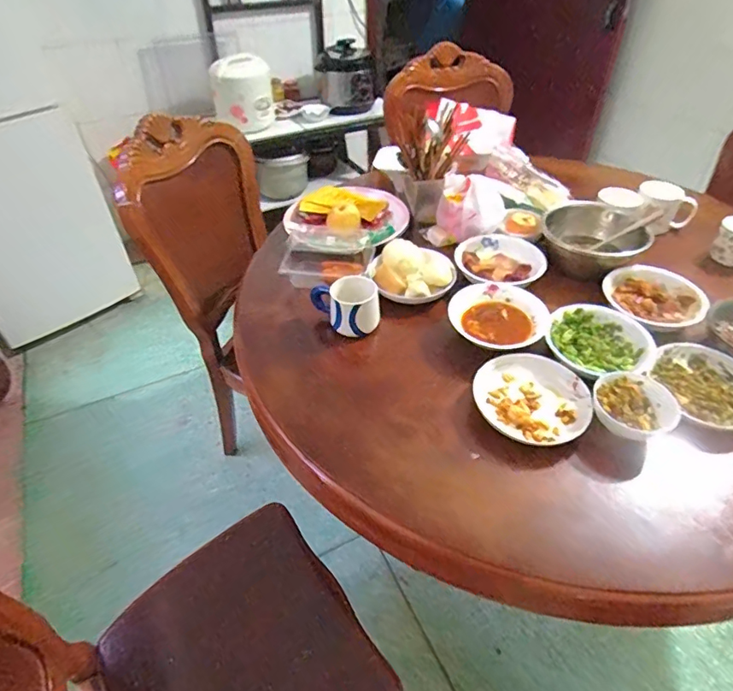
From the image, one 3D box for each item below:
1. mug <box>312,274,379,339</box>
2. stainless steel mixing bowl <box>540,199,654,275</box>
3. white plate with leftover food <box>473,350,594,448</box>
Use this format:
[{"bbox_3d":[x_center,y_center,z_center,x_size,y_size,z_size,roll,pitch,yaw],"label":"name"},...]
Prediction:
[{"bbox_3d":[-0.038,-0.069,0.931,0.127,0.091,0.088,-1,43,0],"label":"mug"},{"bbox_3d":[0.478,-0.222,1.051,0.201,0.079,0.190,4,43,5],"label":"stainless steel mixing bowl"},{"bbox_3d":[0.269,0.084,0.822,0.177,0.031,0.164,24,49,24],"label":"white plate with leftover food"}]

